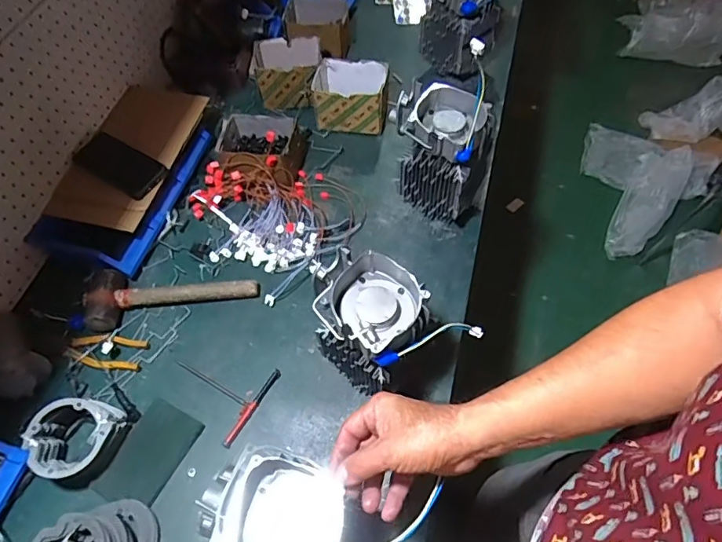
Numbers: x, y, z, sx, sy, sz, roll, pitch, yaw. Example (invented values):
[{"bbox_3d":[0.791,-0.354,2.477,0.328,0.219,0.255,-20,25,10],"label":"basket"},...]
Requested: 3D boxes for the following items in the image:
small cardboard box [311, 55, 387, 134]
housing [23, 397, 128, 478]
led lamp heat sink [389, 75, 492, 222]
[{"bbox_3d":[-0.020,-0.354,1.007,0.146,0.093,0.113,6,59,8],"label":"small cardboard box"},{"bbox_3d":[-0.390,0.229,0.681,0.097,0.076,0.107,33,66,22],"label":"housing"},{"bbox_3d":[0.135,-0.193,0.836,0.139,0.200,0.117,29,64,20],"label":"led lamp heat sink"}]

